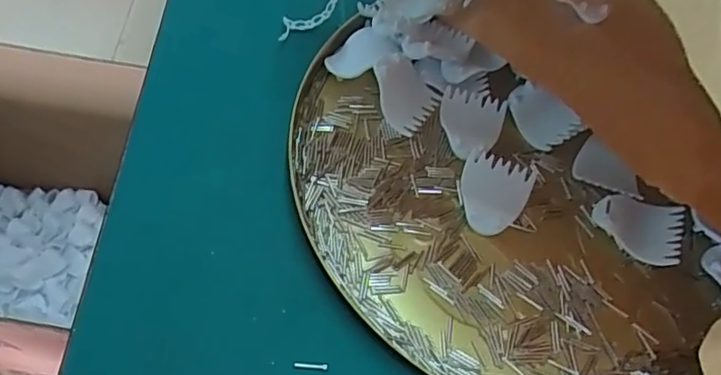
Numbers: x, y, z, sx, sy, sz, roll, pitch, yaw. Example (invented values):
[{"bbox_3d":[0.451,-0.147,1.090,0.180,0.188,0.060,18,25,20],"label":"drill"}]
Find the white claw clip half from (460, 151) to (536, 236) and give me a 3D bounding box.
[{"bbox_3d":[0.075,0.003,0.336,0.040,0.007,0.051,23,58,11],"label":"white claw clip half"}]

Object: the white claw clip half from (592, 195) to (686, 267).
[{"bbox_3d":[0.159,0.022,0.336,0.048,0.009,0.038,21,58,10],"label":"white claw clip half"}]

